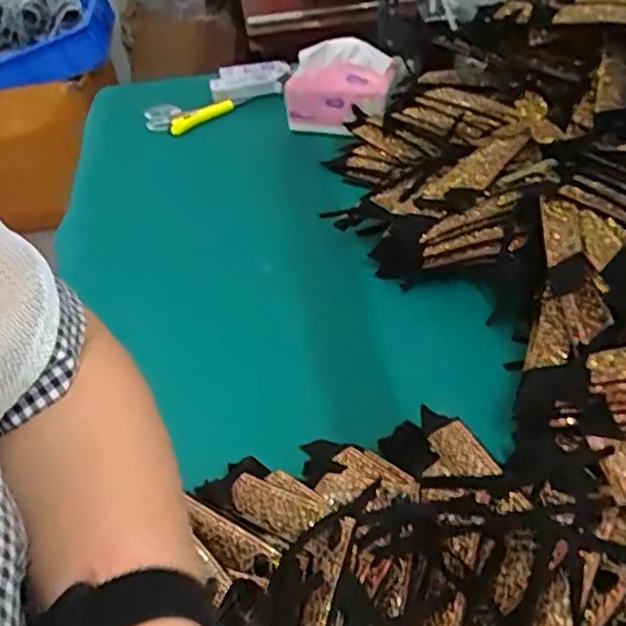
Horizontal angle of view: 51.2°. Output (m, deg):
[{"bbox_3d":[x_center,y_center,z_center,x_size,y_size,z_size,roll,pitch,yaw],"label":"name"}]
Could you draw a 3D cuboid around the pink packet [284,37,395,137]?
[{"bbox_3d":[0.032,-0.317,0.919,0.164,0.035,0.135,19,92,31],"label":"pink packet"}]

